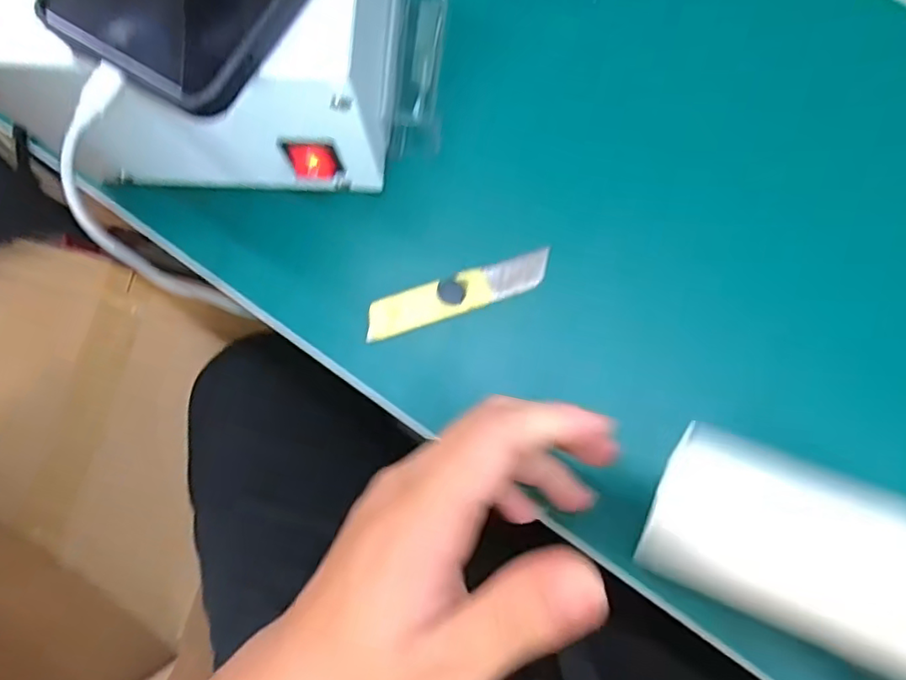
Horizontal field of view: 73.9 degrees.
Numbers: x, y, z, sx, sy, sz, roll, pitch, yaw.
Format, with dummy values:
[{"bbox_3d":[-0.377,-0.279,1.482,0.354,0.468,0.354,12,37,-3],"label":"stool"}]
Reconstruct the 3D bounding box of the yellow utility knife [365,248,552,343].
[{"bbox_3d":[0.003,-0.023,0.311,0.097,0.007,0.019,-19,78,-3],"label":"yellow utility knife"}]

